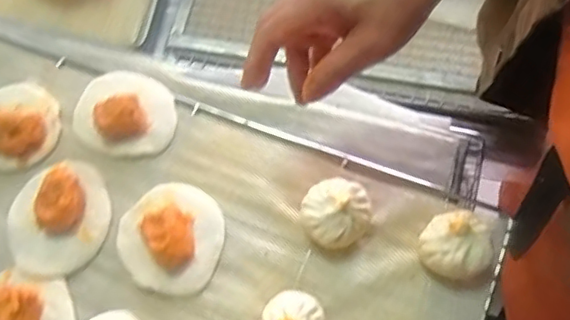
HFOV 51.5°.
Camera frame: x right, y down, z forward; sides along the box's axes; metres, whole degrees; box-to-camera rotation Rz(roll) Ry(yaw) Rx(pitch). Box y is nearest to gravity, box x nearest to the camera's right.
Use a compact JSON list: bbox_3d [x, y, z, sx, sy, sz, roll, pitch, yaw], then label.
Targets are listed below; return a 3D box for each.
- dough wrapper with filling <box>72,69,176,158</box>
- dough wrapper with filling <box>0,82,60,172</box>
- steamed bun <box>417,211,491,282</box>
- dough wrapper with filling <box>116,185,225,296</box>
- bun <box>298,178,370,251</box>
[{"bbox_3d":[-0.147,-0.050,0.537,0.094,0.034,0.087,-1,68,2],"label":"dough wrapper with filling"},{"bbox_3d":[-0.251,-0.035,0.540,0.087,0.022,0.082,34,73,15],"label":"dough wrapper with filling"},{"bbox_3d":[0.133,0.069,0.466,0.050,0.045,0.051,-42,72,-14],"label":"steamed bun"},{"bbox_3d":[-0.099,0.061,0.490,0.087,0.030,0.087,-1,68,2],"label":"dough wrapper with filling"},{"bbox_3d":[0.041,0.045,0.485,0.054,0.047,0.054,-1,68,2],"label":"bun"}]

